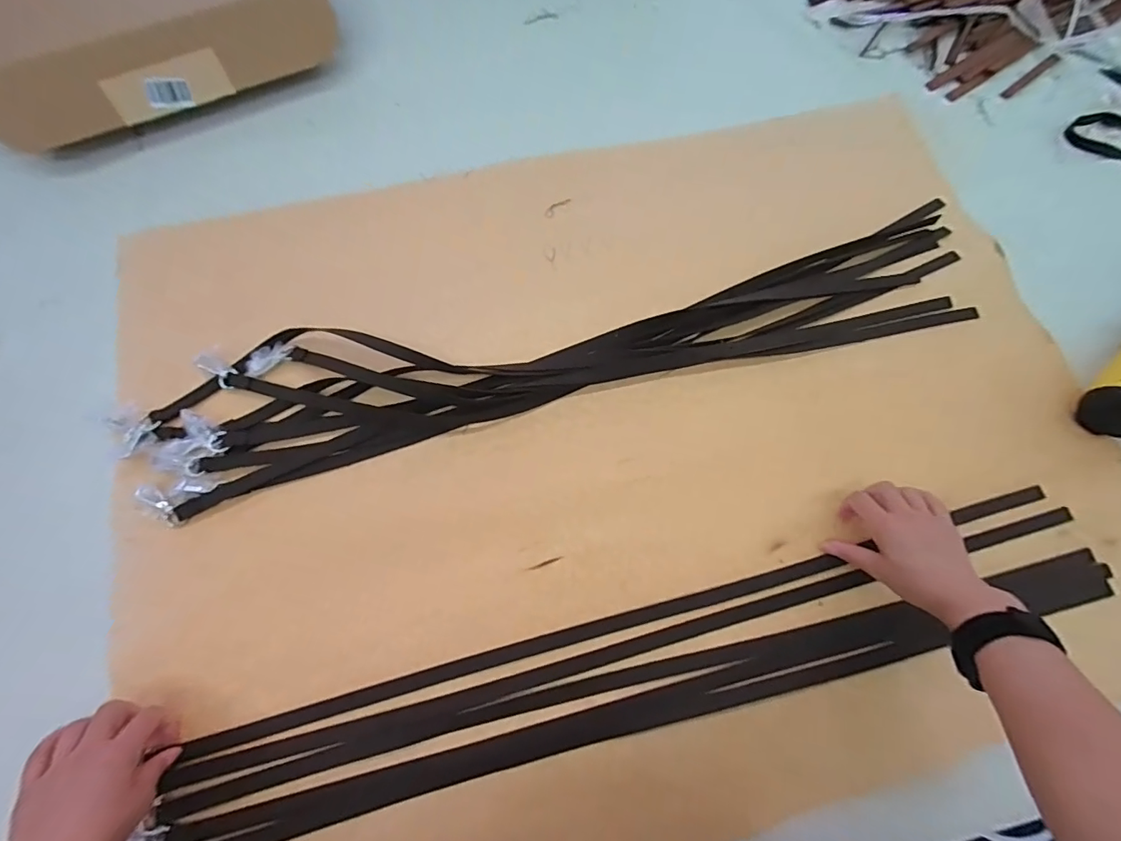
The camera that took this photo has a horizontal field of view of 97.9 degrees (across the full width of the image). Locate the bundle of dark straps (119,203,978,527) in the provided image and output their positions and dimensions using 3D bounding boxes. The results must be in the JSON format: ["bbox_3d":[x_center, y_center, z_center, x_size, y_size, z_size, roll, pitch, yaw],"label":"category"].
[{"bbox_3d":[0.031,-0.094,0.578,0.976,0.024,0.168,-15,75,-6],"label":"bundle of dark straps"}]

